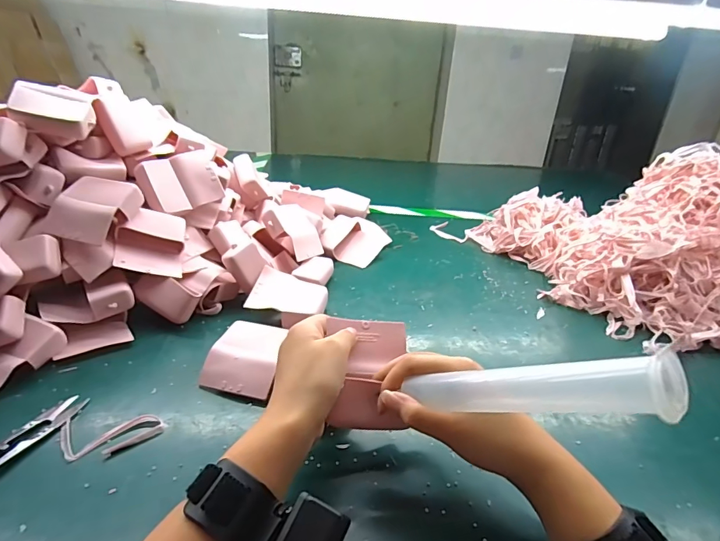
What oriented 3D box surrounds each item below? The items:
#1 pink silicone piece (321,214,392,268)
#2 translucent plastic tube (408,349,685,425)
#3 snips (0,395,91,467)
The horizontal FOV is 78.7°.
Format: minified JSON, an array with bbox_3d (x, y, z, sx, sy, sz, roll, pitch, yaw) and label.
[{"bbox_3d":[-0.009,-0.052,0.709,0.086,0.051,0.122,16,29,24],"label":"pink silicone piece"},{"bbox_3d":[0.094,0.068,0.251,0.025,0.028,0.155,-20,-1,-40],"label":"translucent plastic tube"},{"bbox_3d":[-0.259,0.127,0.336,0.022,0.009,0.105,13,27,18],"label":"snips"}]

